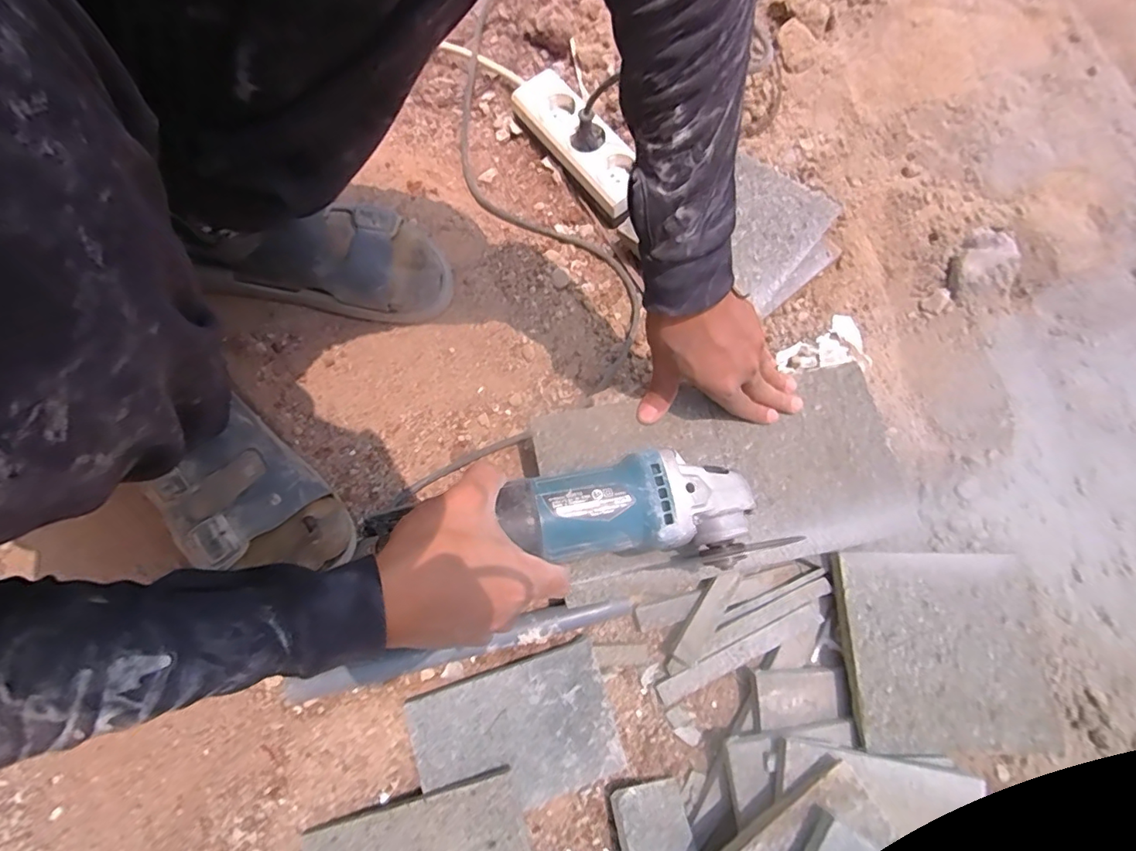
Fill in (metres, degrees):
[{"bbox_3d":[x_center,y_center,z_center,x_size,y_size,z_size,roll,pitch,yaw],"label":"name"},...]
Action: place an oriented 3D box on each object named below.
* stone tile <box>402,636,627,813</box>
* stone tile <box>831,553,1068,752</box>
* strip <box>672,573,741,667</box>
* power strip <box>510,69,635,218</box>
[{"bbox_3d":[-0.040,0.239,0.397,0.147,0.004,0.098,-17,82,-9],"label":"stone tile"},{"bbox_3d":[0.299,0.175,0.409,0.153,0.013,0.142,-1,71,1],"label":"stone tile"},{"bbox_3d":[0.114,0.157,0.426,0.021,0.009,0.083,27,67,23],"label":"strip"},{"bbox_3d":[0.013,-0.306,0.565,0.062,0.038,0.204,-34,74,-9],"label":"power strip"}]

